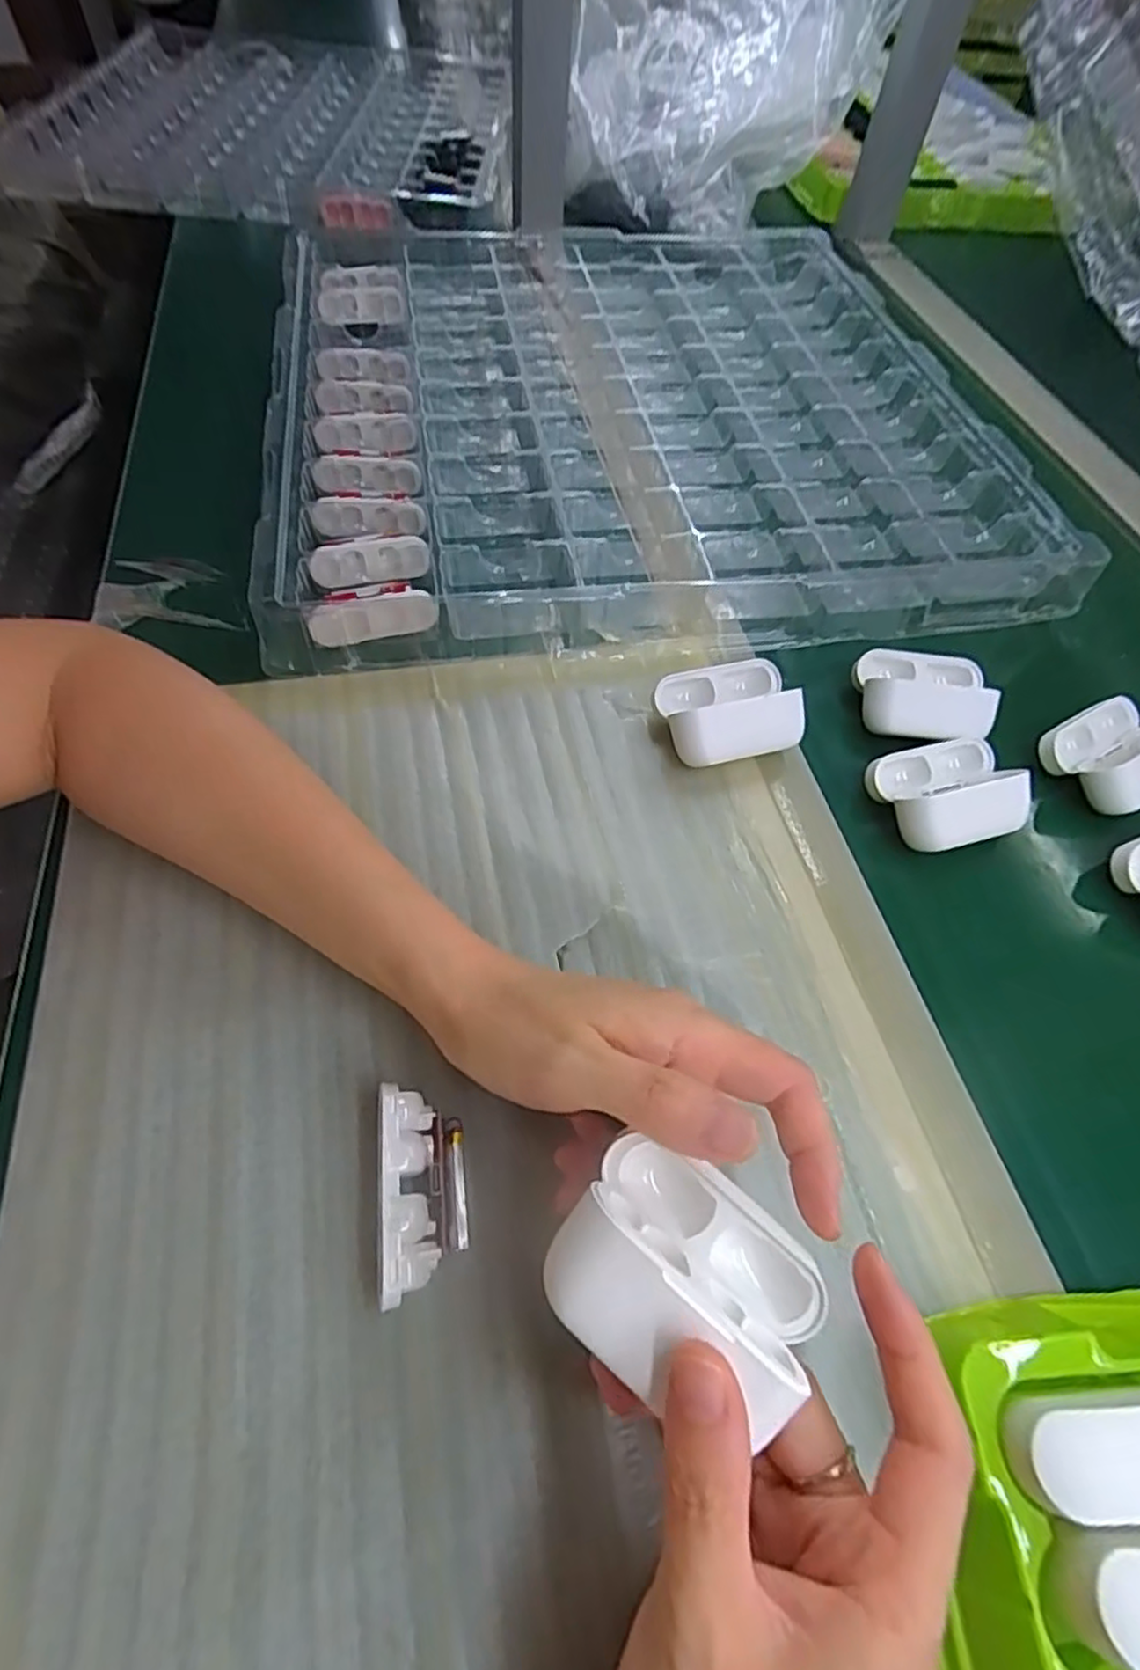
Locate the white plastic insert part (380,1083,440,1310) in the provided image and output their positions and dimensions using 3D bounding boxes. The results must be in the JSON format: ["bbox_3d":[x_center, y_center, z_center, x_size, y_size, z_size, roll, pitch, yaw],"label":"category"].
[{"bbox_3d":[-0.051,0.113,0.224,0.016,0.020,0.060,-5,58,-7],"label":"white plastic insert part"}]

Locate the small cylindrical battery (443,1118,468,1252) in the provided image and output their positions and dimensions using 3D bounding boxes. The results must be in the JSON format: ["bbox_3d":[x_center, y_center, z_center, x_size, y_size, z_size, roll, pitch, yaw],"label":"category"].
[{"bbox_3d":[-0.037,0.111,0.224,0.006,0.006,0.038,-5,58,-7],"label":"small cylindrical battery"}]

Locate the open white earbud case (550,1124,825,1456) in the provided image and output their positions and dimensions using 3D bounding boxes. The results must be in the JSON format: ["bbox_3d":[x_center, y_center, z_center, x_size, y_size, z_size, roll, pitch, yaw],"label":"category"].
[{"bbox_3d":[0.029,0.110,0.172,0.062,0.027,0.050,34,62,16],"label":"open white earbud case"}]

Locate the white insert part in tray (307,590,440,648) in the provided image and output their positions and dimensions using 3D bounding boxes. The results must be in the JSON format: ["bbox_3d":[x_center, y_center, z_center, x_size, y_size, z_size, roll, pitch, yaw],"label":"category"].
[{"bbox_3d":[-0.099,-0.110,0.354,0.063,0.023,0.007,-15,60,-13],"label":"white insert part in tray"}]

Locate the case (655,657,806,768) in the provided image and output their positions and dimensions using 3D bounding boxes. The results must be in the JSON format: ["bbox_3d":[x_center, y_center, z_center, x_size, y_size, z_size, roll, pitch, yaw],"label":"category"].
[{"bbox_3d":[0.076,-0.060,0.337,0.064,0.030,0.049,-10,59,-10],"label":"case"}]

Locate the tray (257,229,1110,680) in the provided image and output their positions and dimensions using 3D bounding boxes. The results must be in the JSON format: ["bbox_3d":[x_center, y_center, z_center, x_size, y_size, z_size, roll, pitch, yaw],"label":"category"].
[{"bbox_3d":[0.034,-0.312,0.485,0.456,0.032,0.472,-7,59,-9],"label":"tray"}]

